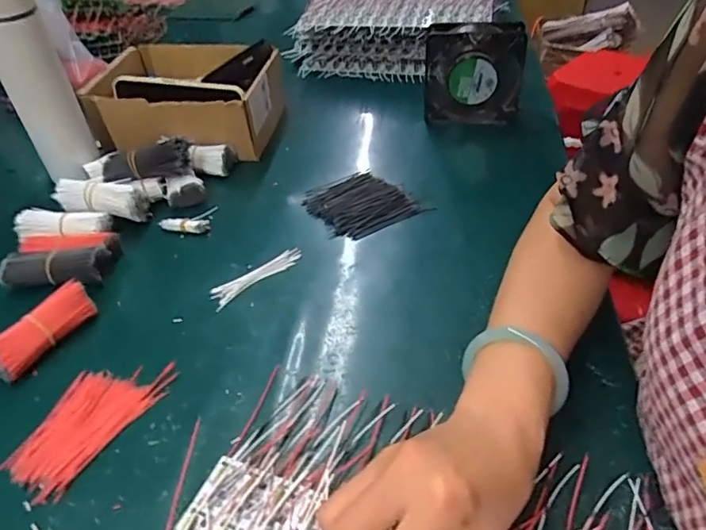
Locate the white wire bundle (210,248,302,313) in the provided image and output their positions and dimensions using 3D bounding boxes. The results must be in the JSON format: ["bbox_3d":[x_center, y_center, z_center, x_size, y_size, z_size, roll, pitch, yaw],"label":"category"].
[{"bbox_3d":[-0.093,0.009,0.506,0.100,0.005,0.022,-32,48,-28],"label":"white wire bundle"}]

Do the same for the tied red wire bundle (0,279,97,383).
[{"bbox_3d":[-0.262,0.055,0.441,0.027,0.037,0.092,17,45,23],"label":"tied red wire bundle"}]

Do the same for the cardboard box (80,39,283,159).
[{"bbox_3d":[-0.214,-0.214,0.703,0.218,0.112,0.168,3,41,9],"label":"cardboard box"}]

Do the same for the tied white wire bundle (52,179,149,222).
[{"bbox_3d":[-0.269,-0.074,0.562,0.091,0.035,0.029,8,40,-8],"label":"tied white wire bundle"}]

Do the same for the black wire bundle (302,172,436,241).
[{"bbox_3d":[0.008,-0.068,0.572,0.102,0.019,0.096,-22,44,-19],"label":"black wire bundle"}]

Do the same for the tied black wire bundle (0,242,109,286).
[{"bbox_3d":[-0.287,0.002,0.504,0.093,0.035,0.035,-10,41,-6],"label":"tied black wire bundle"}]

